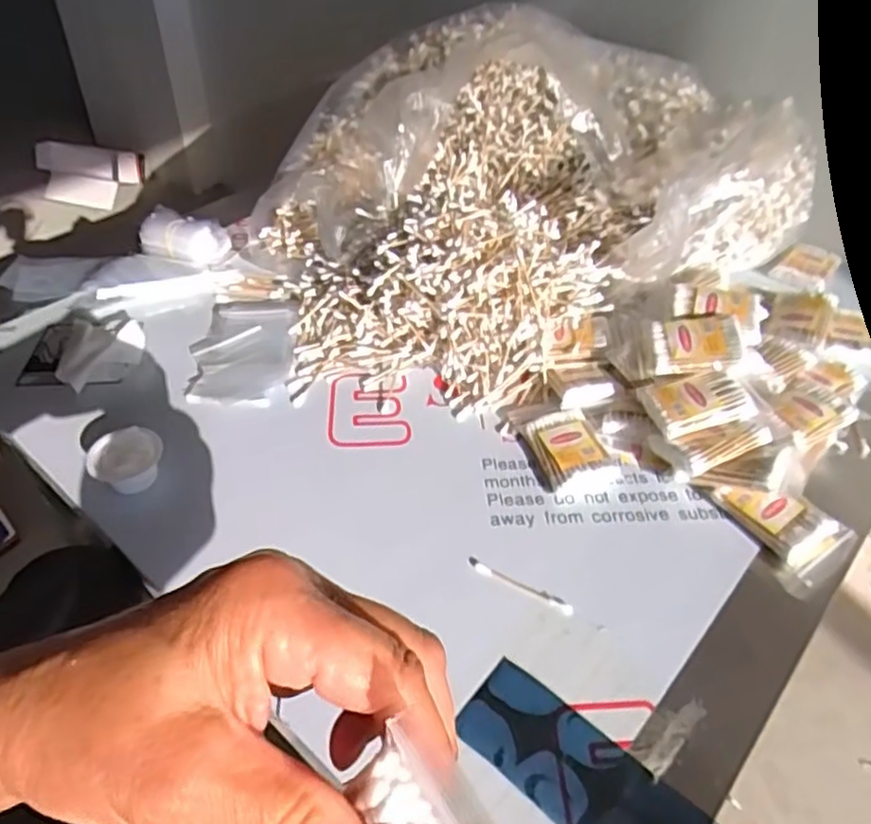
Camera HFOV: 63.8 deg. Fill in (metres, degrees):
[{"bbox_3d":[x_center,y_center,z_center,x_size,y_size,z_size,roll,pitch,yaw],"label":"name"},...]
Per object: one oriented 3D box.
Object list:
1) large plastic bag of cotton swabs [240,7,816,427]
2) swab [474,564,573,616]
[{"bbox_3d":[0.048,-0.271,0.786,0.578,0.175,0.499,-25,50,-26],"label":"large plastic bag of cotton swabs"},{"bbox_3d":[0.063,0.124,0.497,0.074,0.004,0.010,22,47,19],"label":"swab"}]

